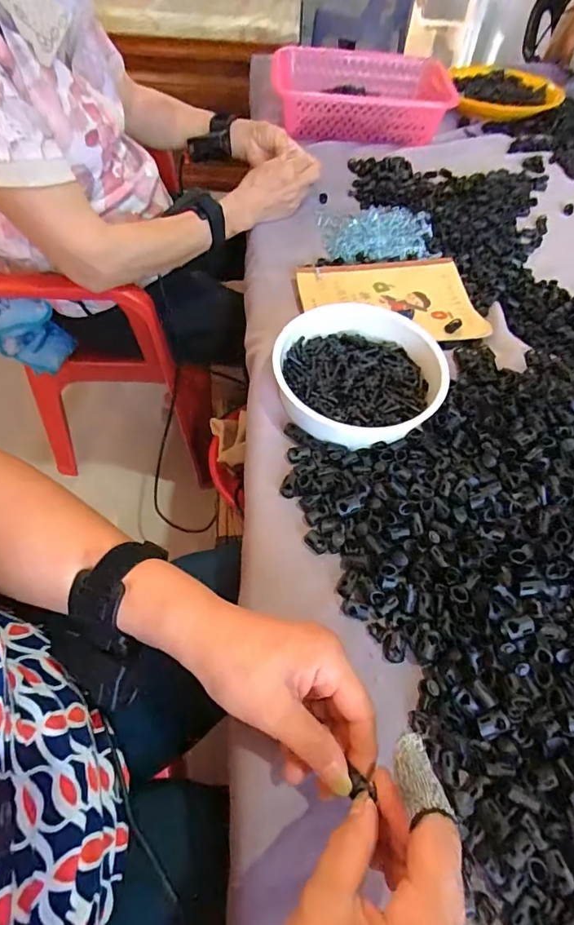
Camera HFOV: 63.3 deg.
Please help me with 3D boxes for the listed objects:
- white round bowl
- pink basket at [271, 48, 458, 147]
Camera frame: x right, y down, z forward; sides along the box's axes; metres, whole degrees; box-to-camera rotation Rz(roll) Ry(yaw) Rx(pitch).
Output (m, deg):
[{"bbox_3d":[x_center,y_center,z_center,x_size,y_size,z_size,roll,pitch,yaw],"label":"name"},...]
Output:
[{"bbox_3d":[0.070,-0.085,0.460,0.159,0.052,0.150,2,57,-2],"label":"white round bowl"},{"bbox_3d":[0.145,-0.657,0.826,0.317,0.076,0.217,-3,58,-5],"label":"pink basket"}]

